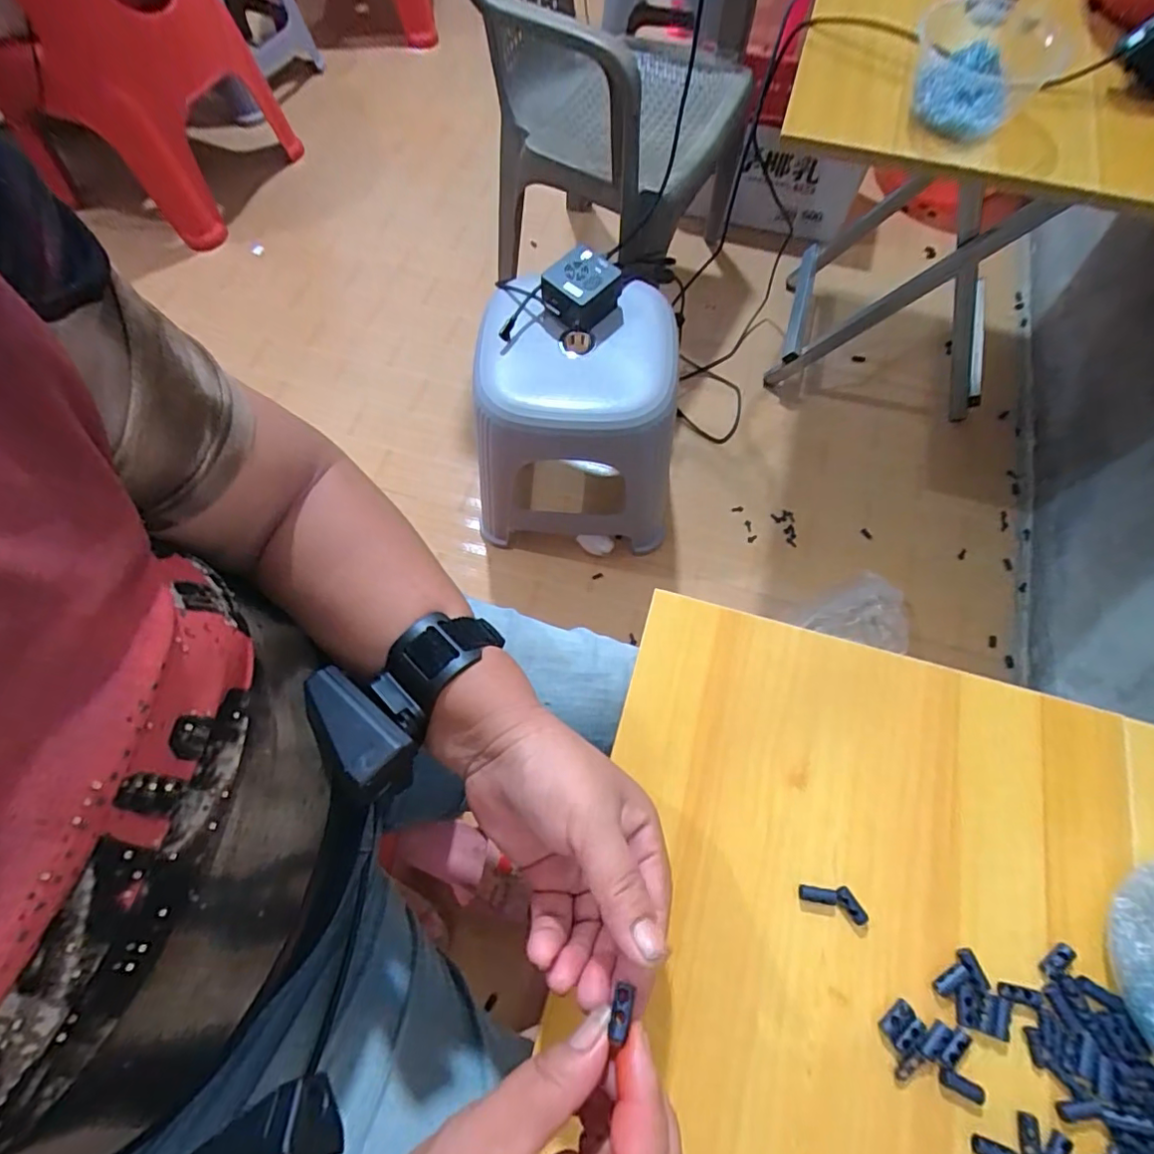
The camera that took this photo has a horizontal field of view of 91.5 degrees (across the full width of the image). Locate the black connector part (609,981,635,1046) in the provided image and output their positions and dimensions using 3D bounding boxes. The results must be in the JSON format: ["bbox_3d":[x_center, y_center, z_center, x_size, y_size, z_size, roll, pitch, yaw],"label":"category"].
[{"bbox_3d":[0.017,0.166,0.214,0.007,0.004,0.019,11,48,7],"label":"black connector part"}]

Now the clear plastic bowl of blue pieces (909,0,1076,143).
[{"bbox_3d":[0.398,-0.493,0.543,0.117,0.092,0.106,-40,74,-14],"label":"clear plastic bowl of blue pieces"}]

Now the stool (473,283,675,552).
[{"bbox_3d":[-0.013,-0.215,0.819,0.272,0.306,0.258,-2,69,-1],"label":"stool"}]

